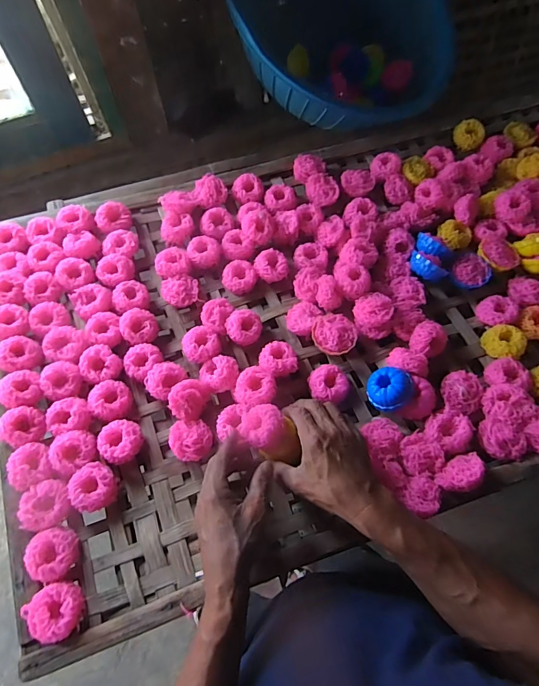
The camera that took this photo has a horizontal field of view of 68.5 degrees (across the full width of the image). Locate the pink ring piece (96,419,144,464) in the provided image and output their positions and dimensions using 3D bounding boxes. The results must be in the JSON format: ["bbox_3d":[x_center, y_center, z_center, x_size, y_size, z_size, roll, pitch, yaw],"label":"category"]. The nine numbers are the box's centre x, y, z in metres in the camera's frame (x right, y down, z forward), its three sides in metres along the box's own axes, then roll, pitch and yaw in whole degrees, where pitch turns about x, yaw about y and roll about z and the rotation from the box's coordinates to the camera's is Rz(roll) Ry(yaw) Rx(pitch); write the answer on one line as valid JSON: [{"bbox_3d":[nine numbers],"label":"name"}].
[{"bbox_3d":[-0.189,0.124,0.504,0.052,0.032,0.052,0,66,0],"label":"pink ring piece"}]

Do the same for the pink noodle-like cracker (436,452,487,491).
[{"bbox_3d":[0.224,0.154,0.462,0.054,0.036,0.035,-23,68,-10],"label":"pink noodle-like cracker"}]

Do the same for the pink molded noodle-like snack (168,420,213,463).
[{"bbox_3d":[-0.100,0.126,0.509,0.051,0.025,0.050,0,66,0],"label":"pink molded noodle-like snack"}]

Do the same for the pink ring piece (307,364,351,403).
[{"bbox_3d":[0.082,0.057,0.538,0.053,0.027,0.052,0,66,0],"label":"pink ring piece"}]

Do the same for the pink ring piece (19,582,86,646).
[{"bbox_3d":[-0.228,0.286,0.420,0.052,0.020,0.052,0,66,0],"label":"pink ring piece"}]

